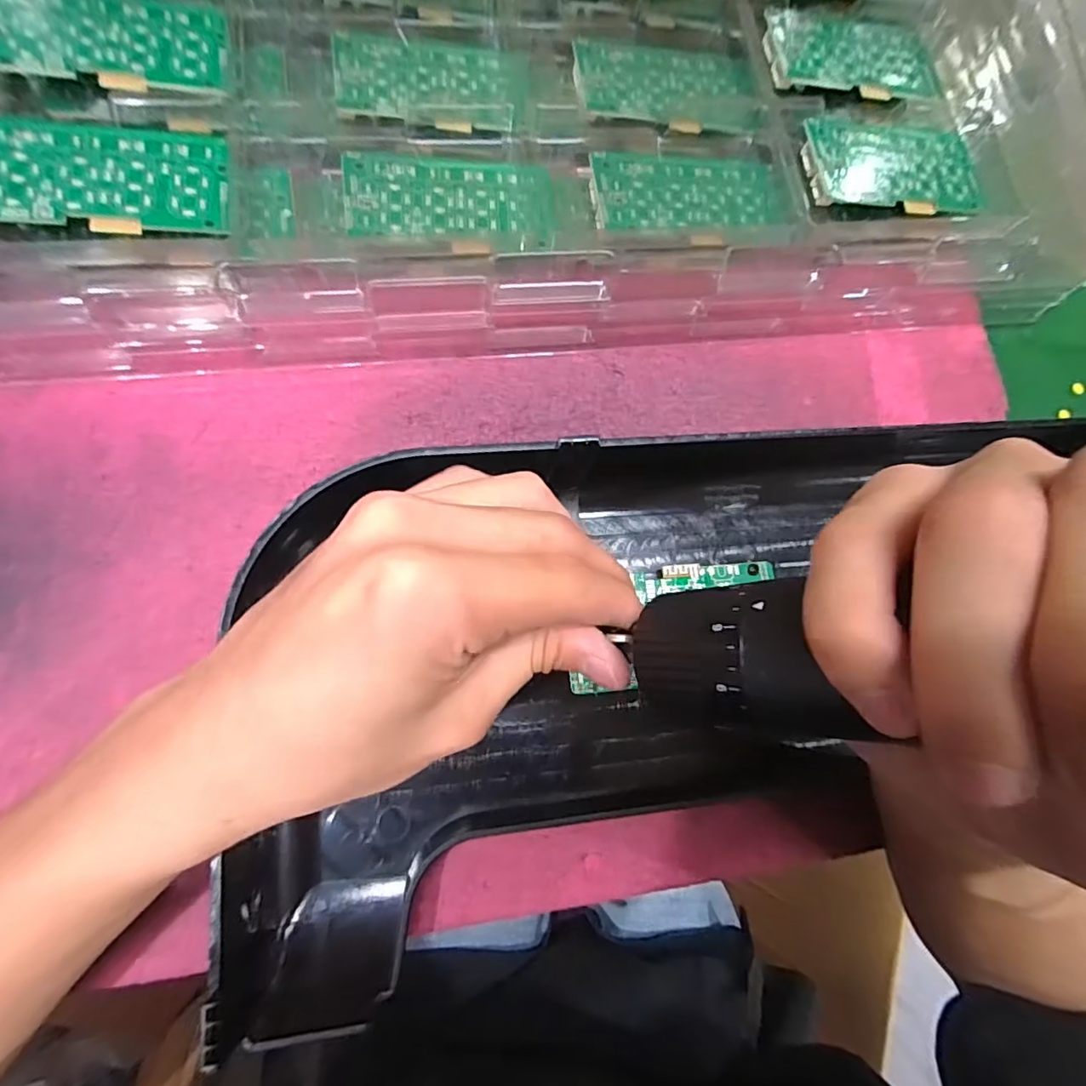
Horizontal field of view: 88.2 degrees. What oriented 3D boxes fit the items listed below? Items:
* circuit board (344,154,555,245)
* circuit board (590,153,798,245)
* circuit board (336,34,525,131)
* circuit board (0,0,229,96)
[{"bbox_3d":[-0.040,-0.155,0.252,0.092,0.009,0.044,-5,80,-9],"label":"circuit board"},{"bbox_3d":[0.074,-0.168,0.270,0.103,0.010,0.049,-9,81,-10],"label":"circuit board"},{"bbox_3d":[-0.052,-0.220,0.268,0.090,0.004,0.047,-4,80,-13],"label":"circuit board"},{"bbox_3d":[-0.180,-0.209,0.231,0.090,0.004,0.052,4,76,-13],"label":"circuit board"}]

